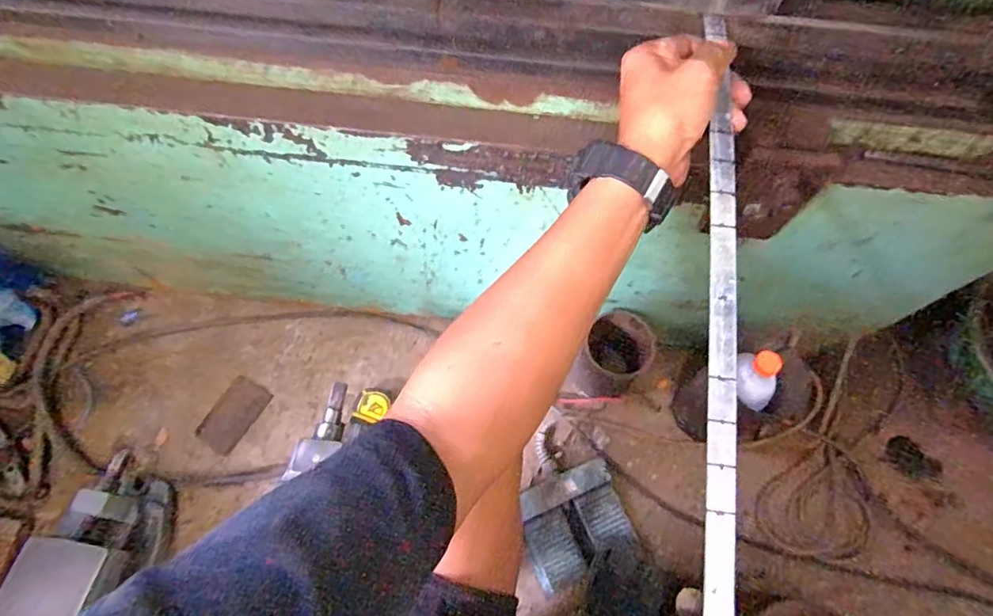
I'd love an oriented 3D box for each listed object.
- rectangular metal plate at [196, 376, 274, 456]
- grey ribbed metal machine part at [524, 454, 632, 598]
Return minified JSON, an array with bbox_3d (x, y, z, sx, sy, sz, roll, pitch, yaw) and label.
[{"bbox_3d":[-0.440,0.179,0.900,0.072,0.008,0.119,32,70,11],"label":"rectangular metal plate"},{"bbox_3d":[0.118,0.332,0.822,0.159,0.031,0.146,-19,70,-9],"label":"grey ribbed metal machine part"}]

